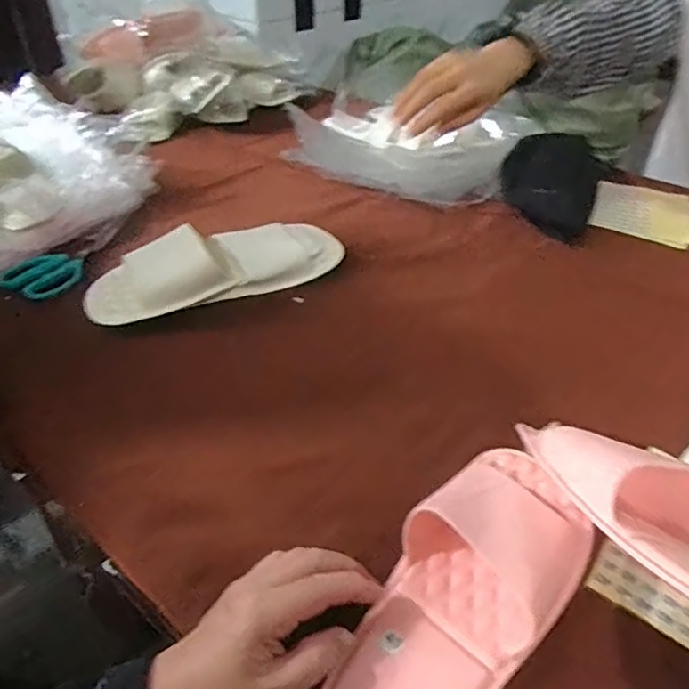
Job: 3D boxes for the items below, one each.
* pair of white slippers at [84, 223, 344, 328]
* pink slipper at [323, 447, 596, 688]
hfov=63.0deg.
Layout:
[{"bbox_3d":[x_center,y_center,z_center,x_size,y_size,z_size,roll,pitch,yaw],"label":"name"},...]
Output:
[{"bbox_3d":[-0.148,-0.096,0.663,0.297,0.064,0.096,-17,43,-20],"label":"pair of white slippers"},{"bbox_3d":[0.074,0.157,0.356,0.096,0.044,0.231,28,60,29],"label":"pink slipper"}]

